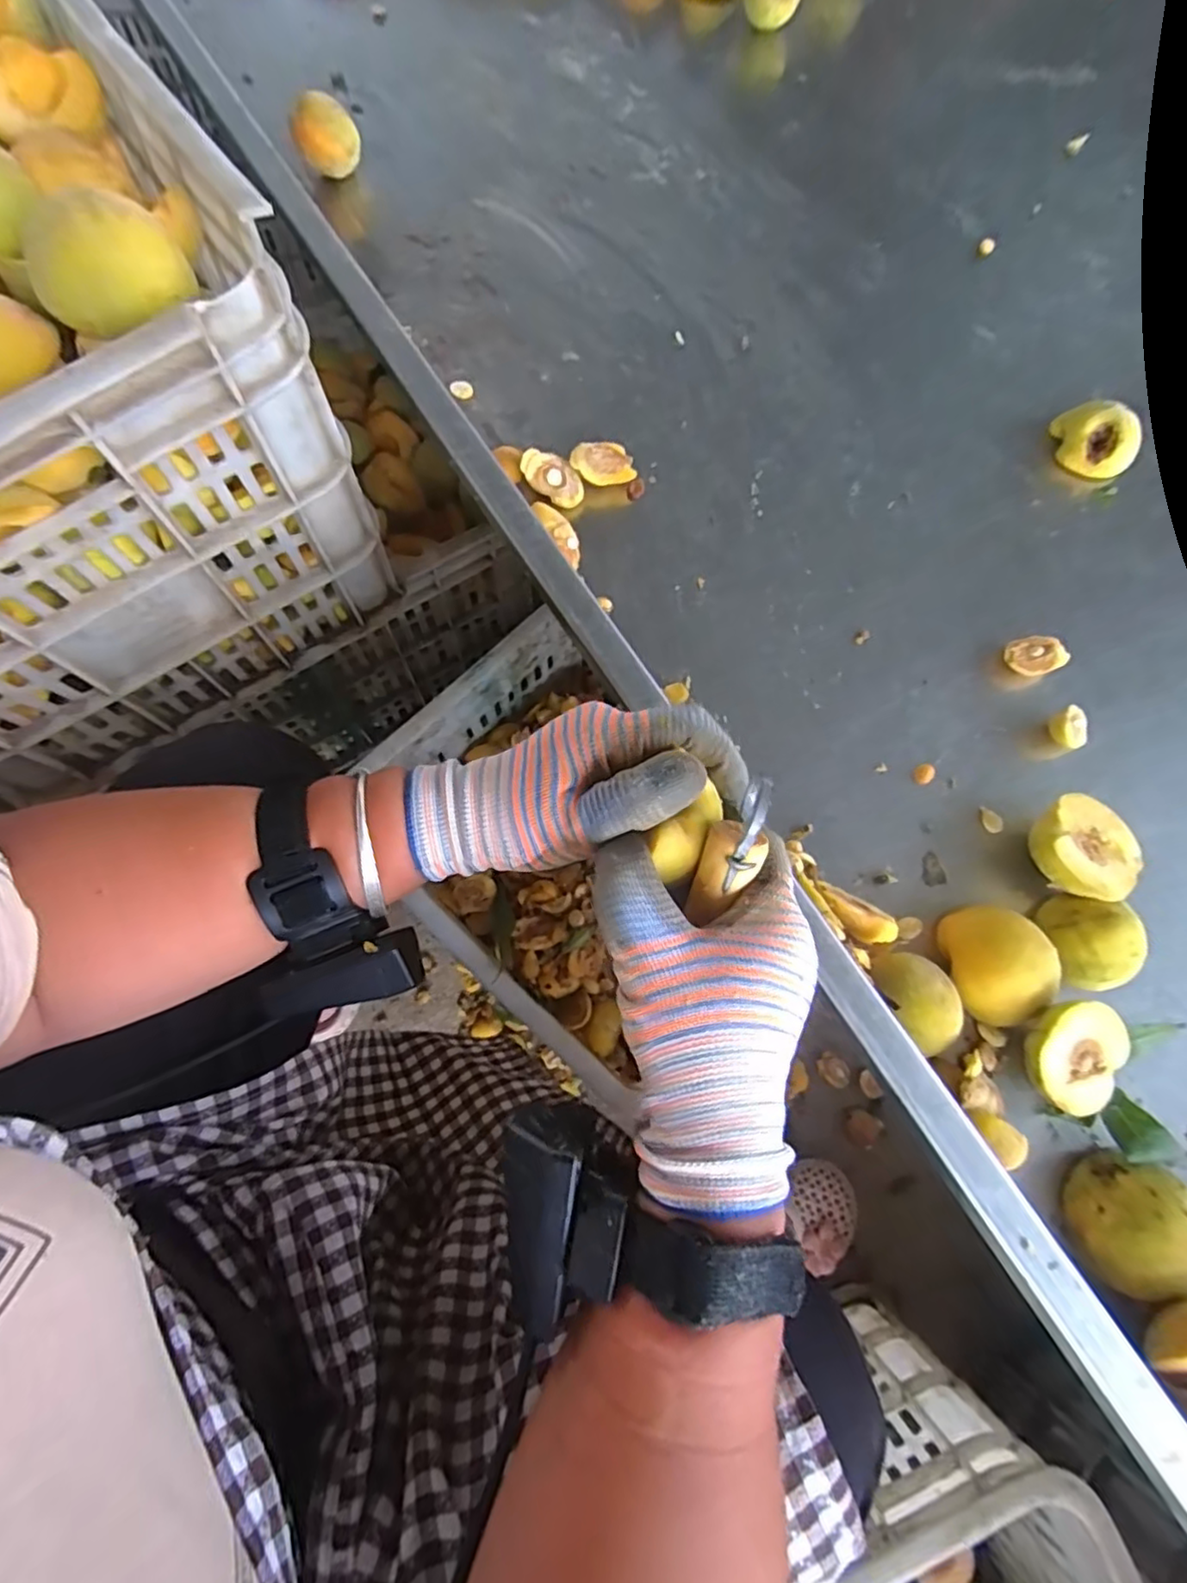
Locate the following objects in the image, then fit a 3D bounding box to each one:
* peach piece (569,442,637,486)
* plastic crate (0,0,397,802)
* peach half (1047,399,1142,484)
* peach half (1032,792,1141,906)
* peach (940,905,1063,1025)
[{"bbox_3d":[0.006,-0.229,0.450,0.043,0.020,0.027,-11,74,-5],"label":"peach piece"},{"bbox_3d":[-0.421,-0.296,0.436,0.348,0.268,0.520,-35,78,-12],"label":"plastic crate"},{"bbox_3d":[0.371,-0.261,0.470,0.060,0.030,0.040,44,77,10],"label":"peach half"},{"bbox_3d":[0.282,0.034,0.370,0.062,0.036,0.060,1,73,-2],"label":"peach half"},{"bbox_3d":[0.221,0.095,0.350,0.049,0.034,0.060,0,73,-2],"label":"peach"}]

